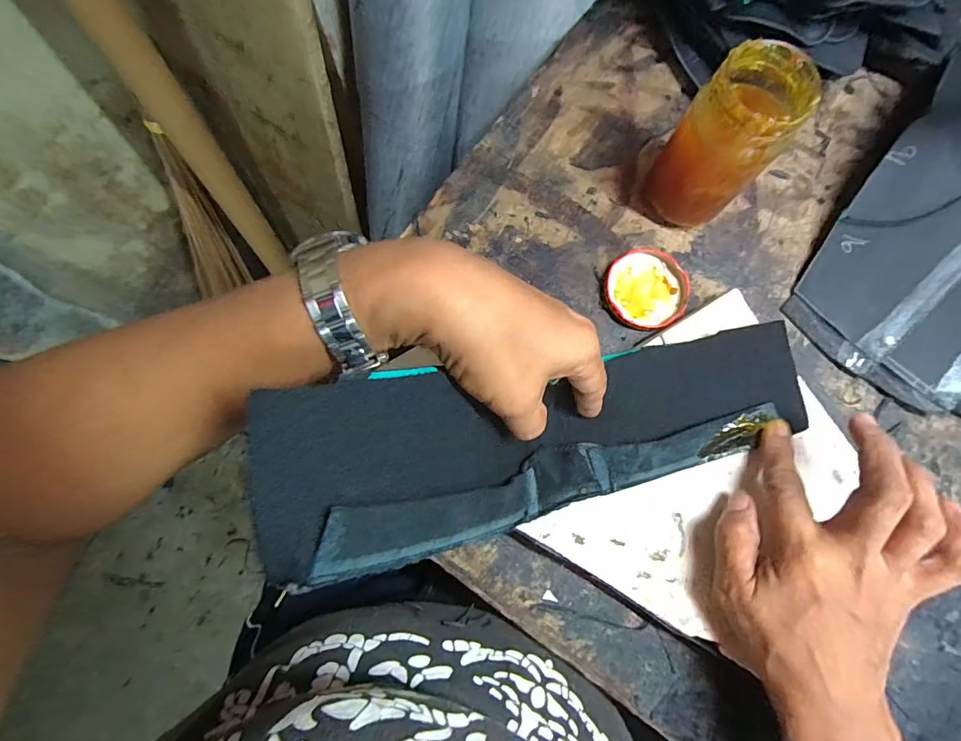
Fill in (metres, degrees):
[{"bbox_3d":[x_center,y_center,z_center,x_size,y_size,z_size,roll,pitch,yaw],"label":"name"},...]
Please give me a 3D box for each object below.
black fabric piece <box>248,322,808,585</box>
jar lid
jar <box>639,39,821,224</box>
[{"bbox_3d":[0.054,0.031,0.234,0.310,0.082,0.077,-8,77,-36],"label":"black fabric piece"},{"bbox_3d":[0.122,-0.059,0.328,0.059,0.009,0.061,0,79,0],"label":"jar lid"},{"bbox_3d":[0.158,-0.145,0.293,0.056,0.109,0.059,0,79,0],"label":"jar"}]

